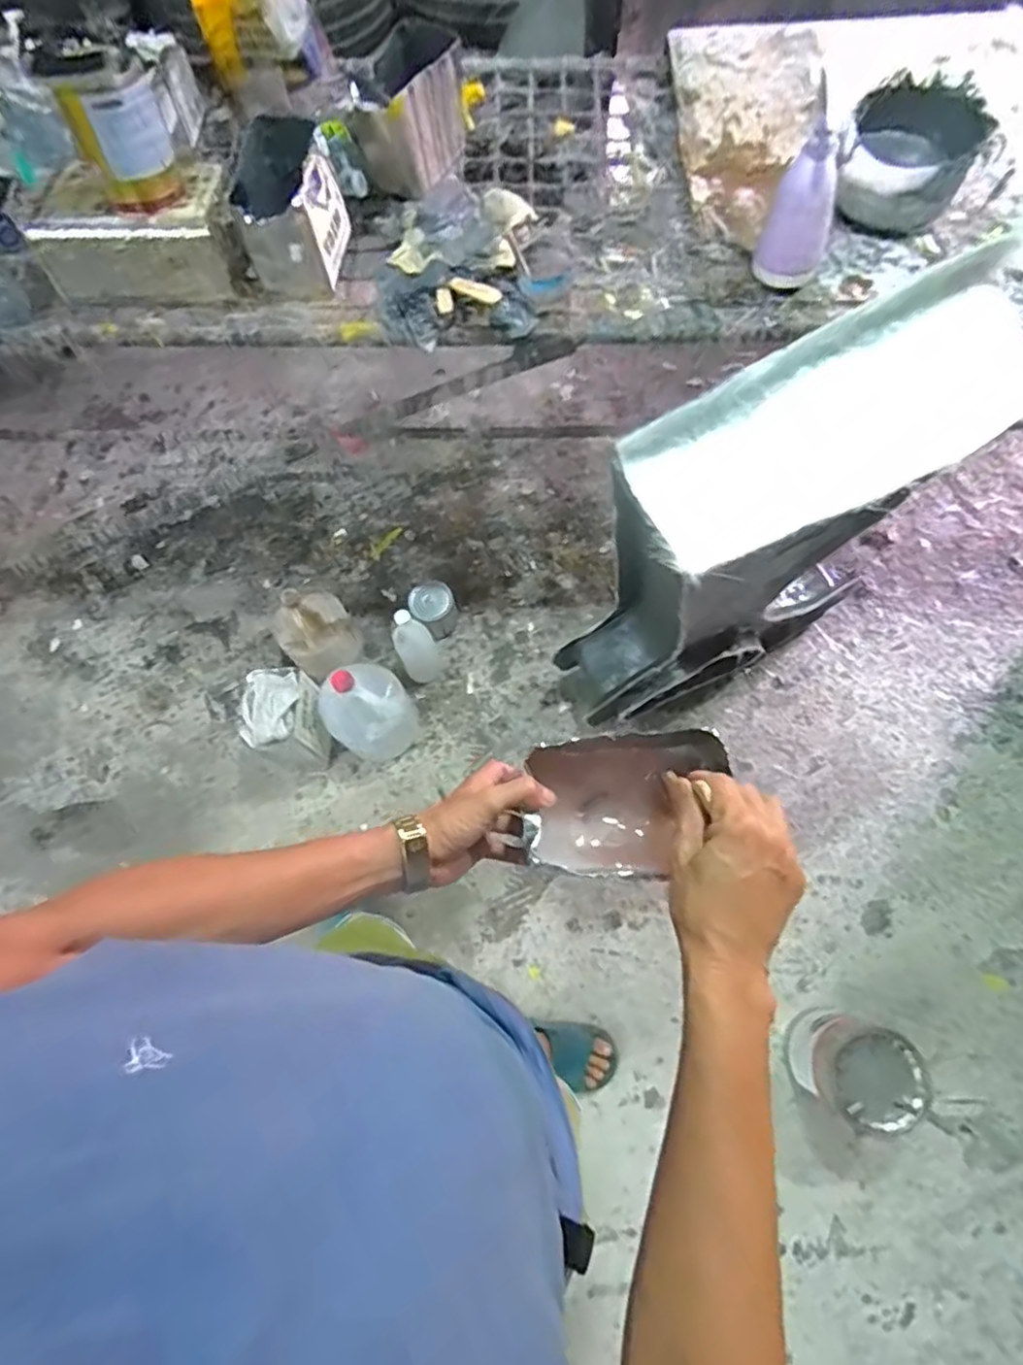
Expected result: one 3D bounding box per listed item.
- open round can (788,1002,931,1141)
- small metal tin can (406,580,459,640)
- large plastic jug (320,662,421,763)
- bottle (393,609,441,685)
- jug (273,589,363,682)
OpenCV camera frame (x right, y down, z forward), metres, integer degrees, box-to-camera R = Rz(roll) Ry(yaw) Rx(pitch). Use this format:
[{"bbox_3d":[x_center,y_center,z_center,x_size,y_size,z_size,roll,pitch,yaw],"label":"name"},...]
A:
[{"bbox_3d":[0.588,0.664,1.135,0.156,0.190,0.165,-1,71,2],"label":"open round can"},{"bbox_3d":[-0.182,-0.170,1.534,0.106,0.112,0.112,-34,73,-10],"label":"small metal tin can"},{"bbox_3d":[-0.297,0.058,1.359,0.172,0.301,0.152,-32,73,-9],"label":"large plastic jug"},{"bbox_3d":[-0.211,-0.081,1.435,0.086,0.239,0.089,-23,72,-6],"label":"bottle"},{"bbox_3d":[-0.421,-0.112,1.407,0.150,0.280,0.137,-1,71,2],"label":"jug"}]

